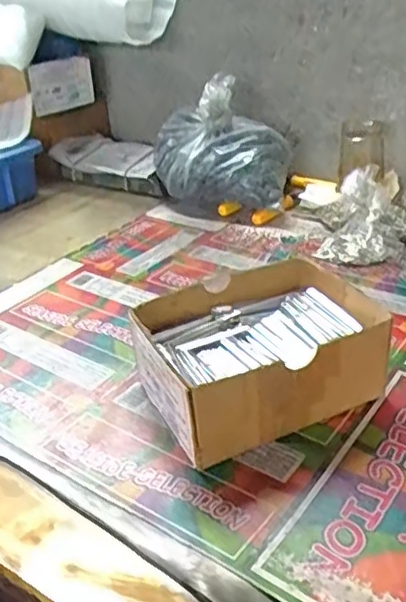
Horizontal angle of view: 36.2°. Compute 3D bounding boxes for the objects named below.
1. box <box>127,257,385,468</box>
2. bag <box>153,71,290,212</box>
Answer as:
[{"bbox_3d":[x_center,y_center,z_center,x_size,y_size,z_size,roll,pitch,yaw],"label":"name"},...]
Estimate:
[{"bbox_3d":[0.040,0.038,0.471,0.161,0.068,0.126,-18,34,-21],"label":"box"},{"bbox_3d":[0.018,-0.188,0.784,0.182,0.142,0.099,9,34,22],"label":"bag"}]

